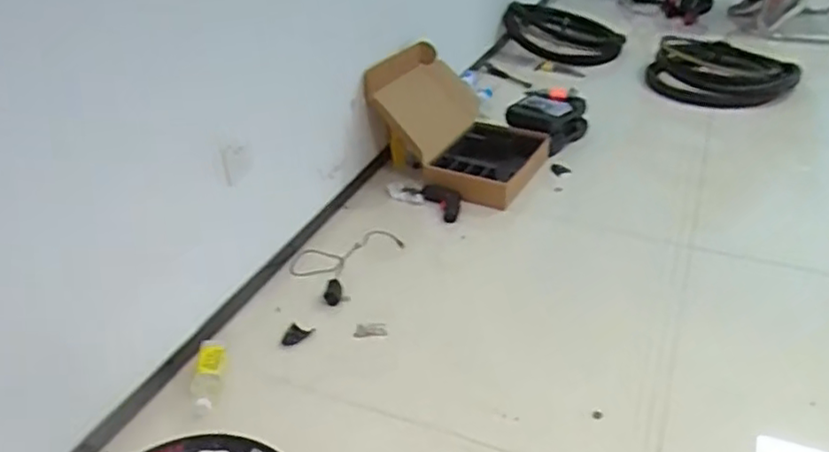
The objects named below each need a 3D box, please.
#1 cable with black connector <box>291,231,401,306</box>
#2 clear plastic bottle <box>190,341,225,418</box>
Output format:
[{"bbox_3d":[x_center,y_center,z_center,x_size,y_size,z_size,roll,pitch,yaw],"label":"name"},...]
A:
[{"bbox_3d":[-0.188,0.085,1.744,0.225,0.032,0.347,14,35,23],"label":"cable with black connector"},{"bbox_3d":[-0.398,0.280,1.332,0.066,0.064,0.183,-2,32,0],"label":"clear plastic bottle"}]

